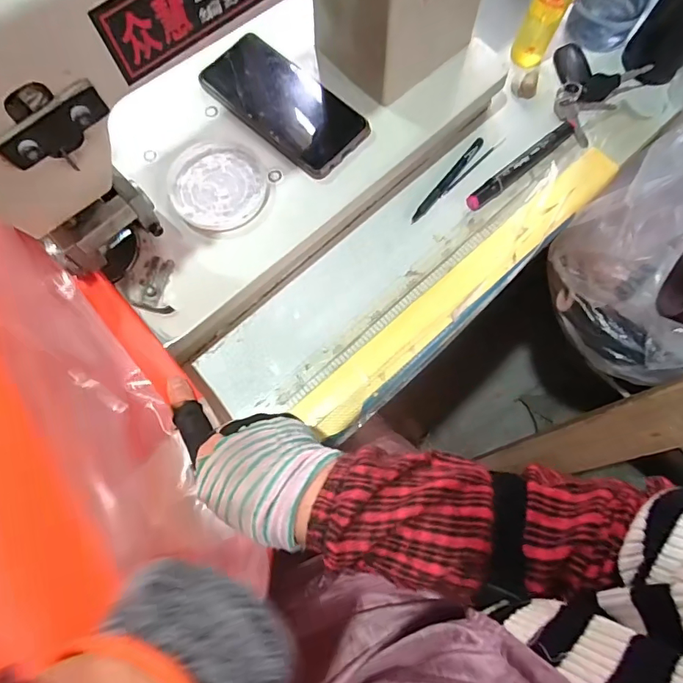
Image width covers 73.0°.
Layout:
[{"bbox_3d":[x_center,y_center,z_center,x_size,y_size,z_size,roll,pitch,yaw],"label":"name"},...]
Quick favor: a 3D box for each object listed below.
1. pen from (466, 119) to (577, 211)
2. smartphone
[{"bbox_3d":[0.200,-0.194,0.494,0.166,0.014,0.017,-38,77,-10],"label":"pen"},{"bbox_3d":[-0.058,-0.235,0.456,0.169,0.016,0.079,43,78,11],"label":"smartphone"}]

